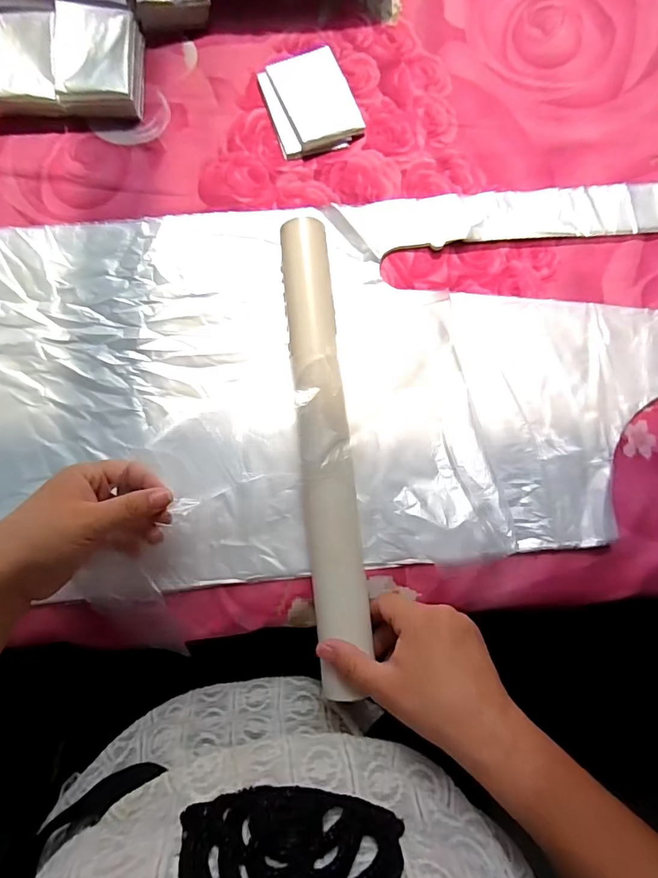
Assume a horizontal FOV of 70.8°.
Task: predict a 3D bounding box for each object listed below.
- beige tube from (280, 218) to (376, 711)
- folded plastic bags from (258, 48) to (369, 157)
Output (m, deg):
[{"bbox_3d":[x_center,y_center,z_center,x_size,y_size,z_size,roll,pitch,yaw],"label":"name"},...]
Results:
[{"bbox_3d":[-0.002,0.000,0.343,0.038,0.028,0.348,-6,82,-4],"label":"beige tube"},{"bbox_3d":[-0.018,-0.307,0.424,0.076,0.013,0.088,-20,83,-5],"label":"folded plastic bags"}]

